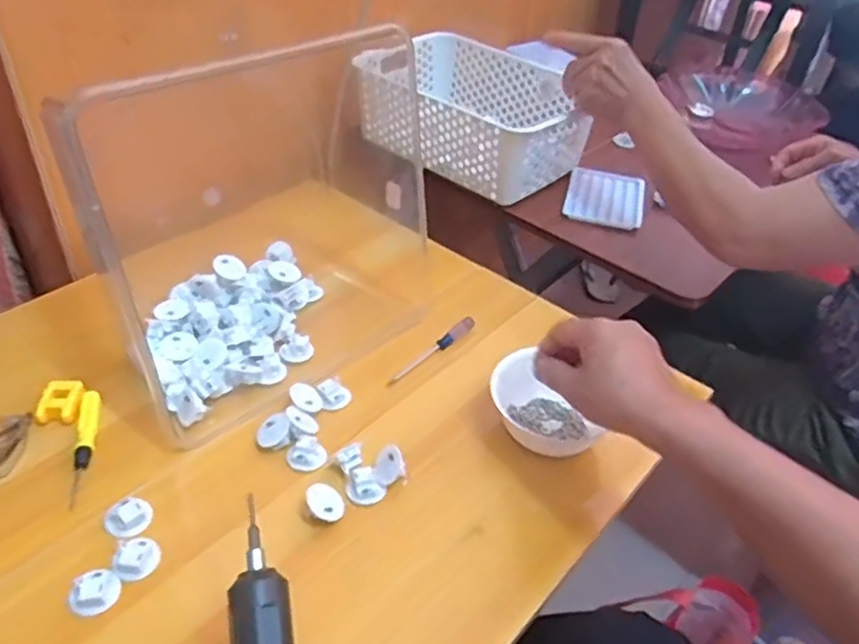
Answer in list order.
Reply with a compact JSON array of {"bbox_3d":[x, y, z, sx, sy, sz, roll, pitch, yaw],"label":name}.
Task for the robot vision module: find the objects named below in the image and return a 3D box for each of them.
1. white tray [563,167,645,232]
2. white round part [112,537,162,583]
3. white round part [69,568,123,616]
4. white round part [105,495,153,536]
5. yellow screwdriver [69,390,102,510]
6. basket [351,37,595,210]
[{"bbox_3d":[0.231,-0.165,0.913,0.097,0.019,0.123,13,41,10],"label":"white tray"},{"bbox_3d":[-0.215,0.173,0.513,0.031,0.007,0.030,3,40,-2],"label":"white round part"},{"bbox_3d":[-0.236,0.191,0.492,0.030,0.009,0.032,3,40,-2],"label":"white round part"},{"bbox_3d":[-0.233,0.149,0.539,0.033,0.012,0.028,3,40,-3],"label":"white round part"},{"bbox_3d":[-0.292,0.104,0.588,0.016,0.011,0.115,-5,41,-12],"label":"yellow screwdriver"},{"bbox_3d":[0.055,-0.289,0.964,0.305,0.105,0.201,33,48,29],"label":"basket"}]

